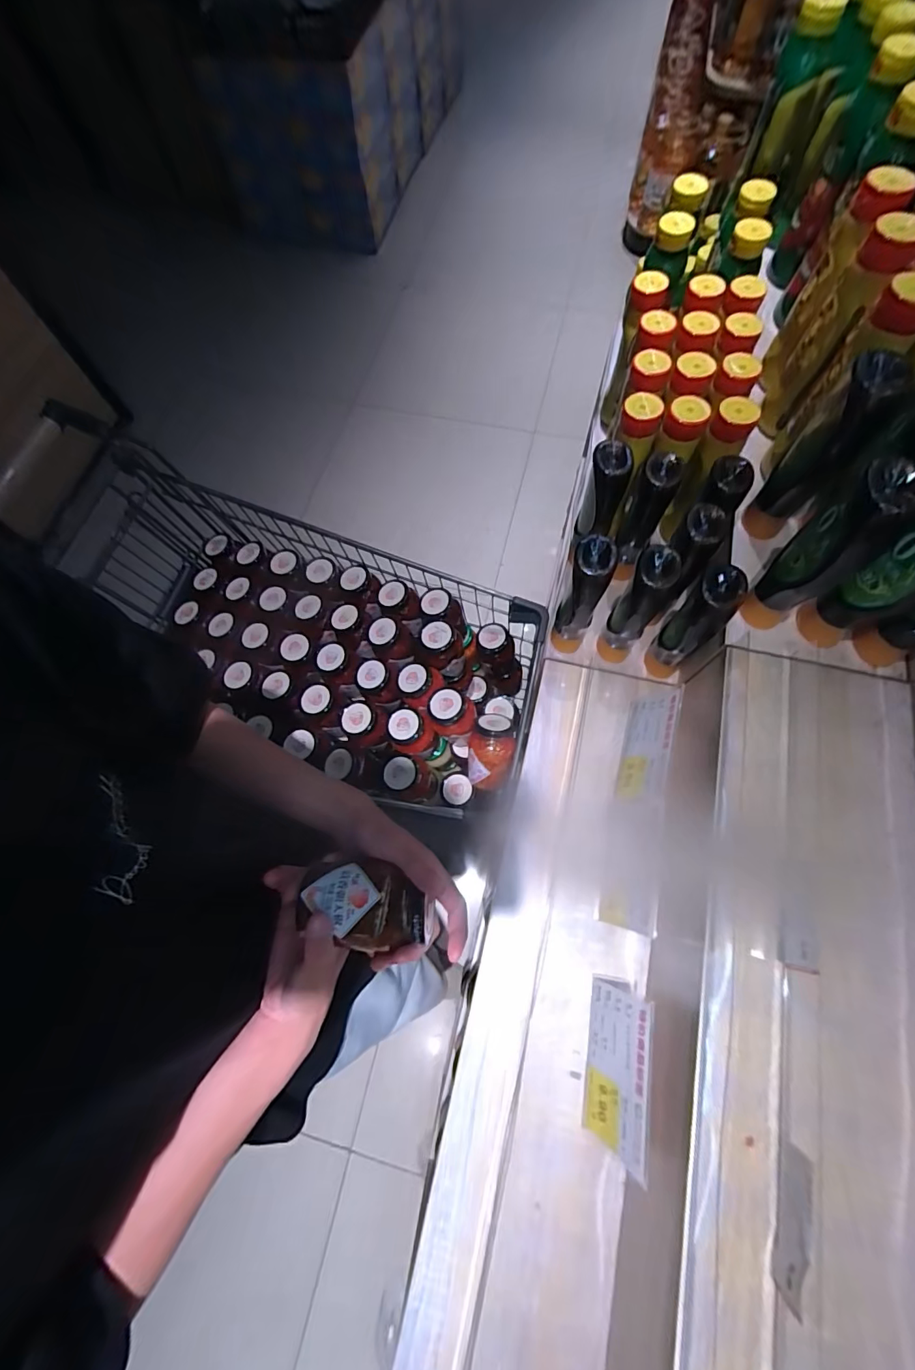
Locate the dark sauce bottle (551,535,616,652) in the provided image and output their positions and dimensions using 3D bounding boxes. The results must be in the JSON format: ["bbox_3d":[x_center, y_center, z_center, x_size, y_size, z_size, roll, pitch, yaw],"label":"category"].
[{"bbox_3d":[0.168,-0.113,0.648,0.047,0.222,0.074,21,72,10],"label":"dark sauce bottle"}]

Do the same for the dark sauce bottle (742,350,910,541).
[{"bbox_3d":[0.394,-0.248,0.527,0.048,0.221,0.051,39,76,15],"label":"dark sauce bottle"}]

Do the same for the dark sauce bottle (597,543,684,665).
[{"bbox_3d":[0.237,-0.096,0.638,0.049,0.218,0.058,30,73,13],"label":"dark sauce bottle"}]

